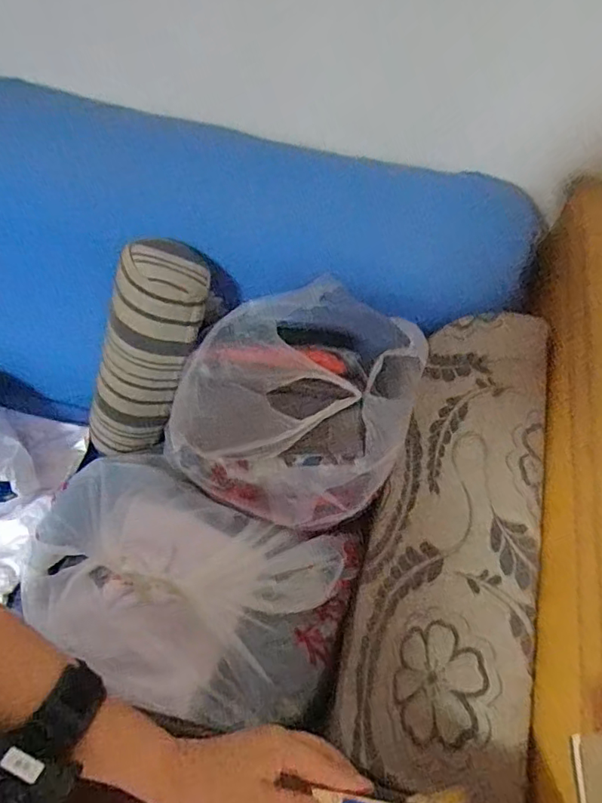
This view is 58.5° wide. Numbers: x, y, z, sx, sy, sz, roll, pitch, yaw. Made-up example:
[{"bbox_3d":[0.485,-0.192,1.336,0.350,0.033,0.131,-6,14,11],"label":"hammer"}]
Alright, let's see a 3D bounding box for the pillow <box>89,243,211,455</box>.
[{"bbox_3d":[-0.273,-0.048,0.905,0.114,0.464,0.098,-9,57,-35],"label":"pillow"}]

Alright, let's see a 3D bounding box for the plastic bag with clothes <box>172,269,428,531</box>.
[{"bbox_3d":[-0.019,0.005,0.845,0.358,0.175,0.326,19,59,8],"label":"plastic bag with clothes"}]

